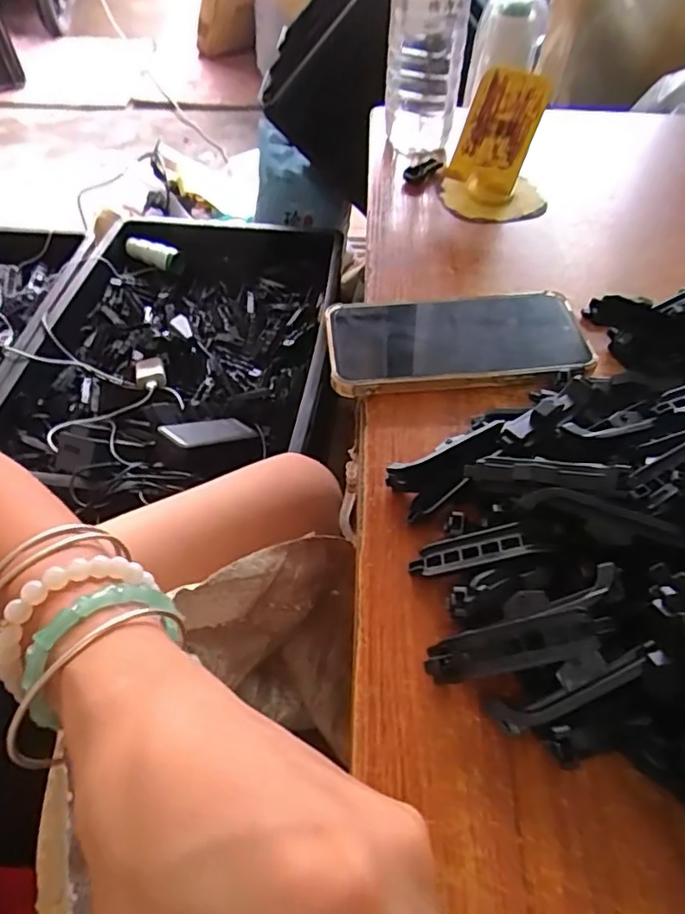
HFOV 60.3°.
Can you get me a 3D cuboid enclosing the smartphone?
[{"bbox_3d":[0.075,-0.075,0.388,0.167,0.016,0.081,0,49,0],"label":"smartphone"}]

